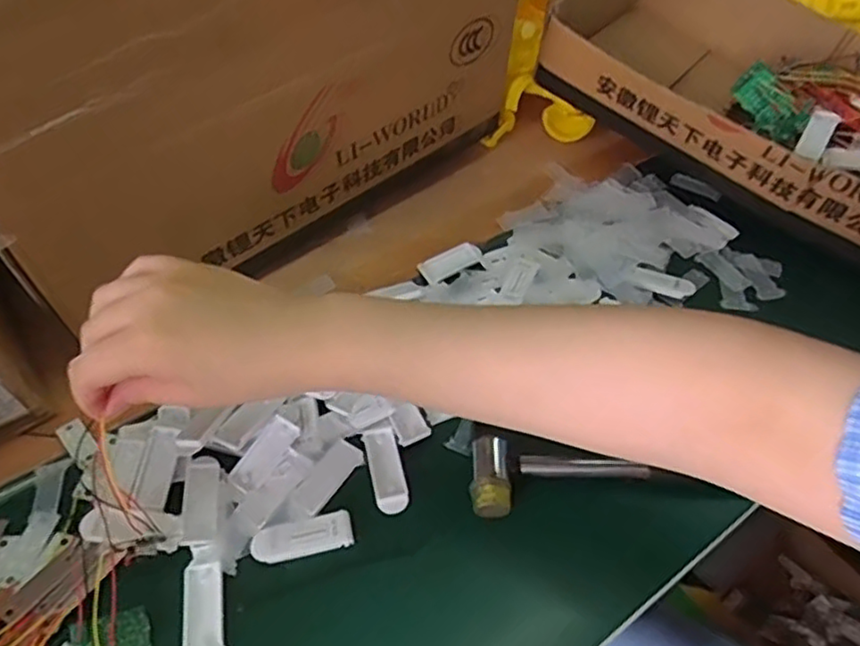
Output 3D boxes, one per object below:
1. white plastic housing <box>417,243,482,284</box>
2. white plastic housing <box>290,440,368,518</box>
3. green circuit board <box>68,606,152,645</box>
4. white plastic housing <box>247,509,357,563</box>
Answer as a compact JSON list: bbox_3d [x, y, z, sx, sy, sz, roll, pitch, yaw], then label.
[{"bbox_3d":[0.017,-0.050,0.529,0.054,0.004,0.025,-25,53,-22],"label":"white plastic housing"},{"bbox_3d":[-0.063,0.094,0.403,0.022,0.005,0.050,30,54,23],"label":"white plastic housing"},{"bbox_3d":[-0.164,0.163,0.334,0.035,0.008,0.024,-9,57,-35],"label":"green circuit board"},{"bbox_3d":[-0.075,0.127,0.381,0.058,0.004,0.020,-10,49,-10],"label":"white plastic housing"}]

